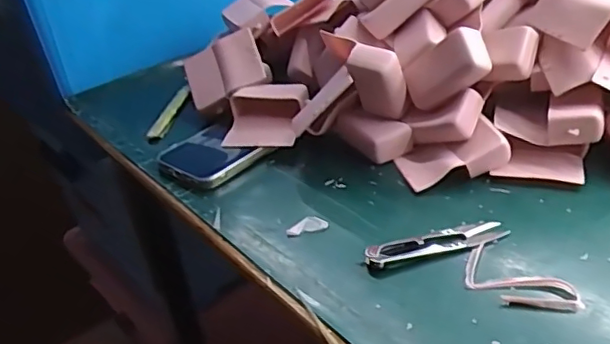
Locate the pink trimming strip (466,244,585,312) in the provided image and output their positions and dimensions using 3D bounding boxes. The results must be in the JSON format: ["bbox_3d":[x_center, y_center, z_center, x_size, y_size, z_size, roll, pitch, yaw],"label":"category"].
[{"bbox_3d":[0.138,0.073,0.392,0.077,0.005,0.037,20,41,39],"label":"pink trimming strip"}]

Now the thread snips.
[{"bbox_3d":[0.095,0.051,0.433,0.105,0.006,0.022,-14,31,-9],"label":"thread snips"}]

